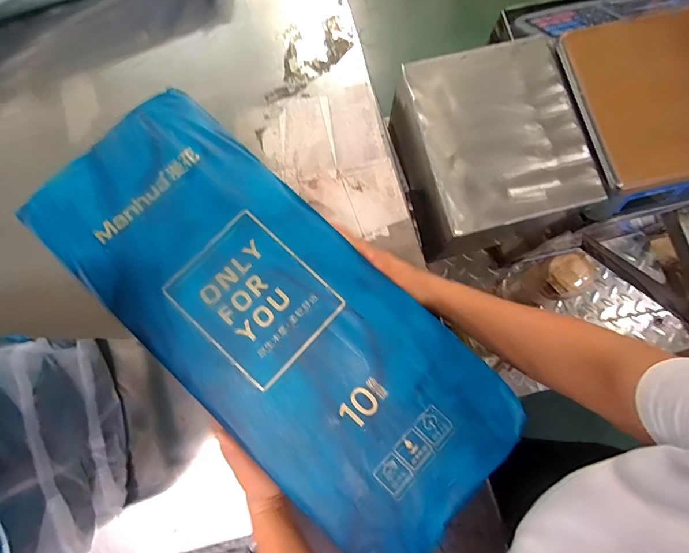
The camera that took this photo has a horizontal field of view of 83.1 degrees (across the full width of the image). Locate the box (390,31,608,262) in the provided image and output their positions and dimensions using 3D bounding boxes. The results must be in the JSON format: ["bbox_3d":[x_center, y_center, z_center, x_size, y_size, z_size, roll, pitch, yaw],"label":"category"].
[{"bbox_3d":[0.188,-0.167,0.549,0.233,0.143,0.248,-15,80,-4],"label":"box"}]

